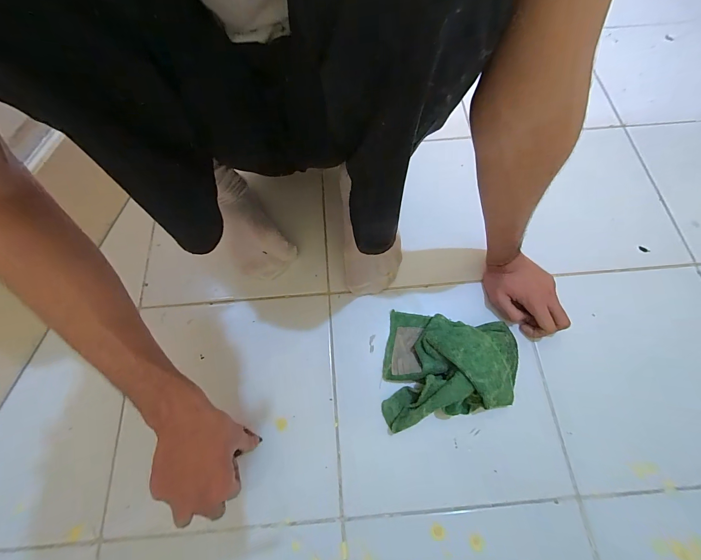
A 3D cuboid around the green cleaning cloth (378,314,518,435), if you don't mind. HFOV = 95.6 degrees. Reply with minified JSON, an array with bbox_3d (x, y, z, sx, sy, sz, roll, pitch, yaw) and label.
[{"bbox_3d":[0.135,0.126,0.430,0.176,0.056,0.162,8,68,5],"label":"green cleaning cloth"}]

